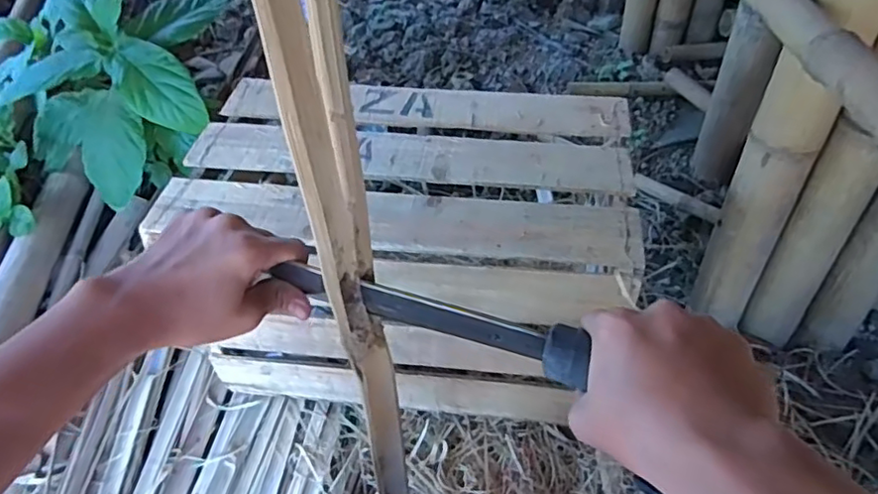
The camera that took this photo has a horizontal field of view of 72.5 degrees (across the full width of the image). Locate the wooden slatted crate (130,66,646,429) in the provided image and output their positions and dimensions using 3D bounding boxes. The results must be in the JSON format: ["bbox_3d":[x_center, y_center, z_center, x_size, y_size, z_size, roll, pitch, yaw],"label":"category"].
[{"bbox_3d":[-0.037,-0.004,0.902,0.571,0.336,0.357,5,47,6],"label":"wooden slatted crate"}]

